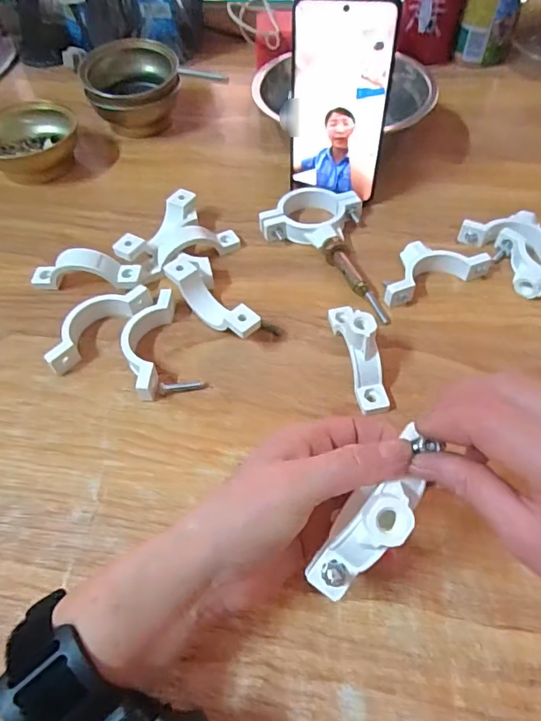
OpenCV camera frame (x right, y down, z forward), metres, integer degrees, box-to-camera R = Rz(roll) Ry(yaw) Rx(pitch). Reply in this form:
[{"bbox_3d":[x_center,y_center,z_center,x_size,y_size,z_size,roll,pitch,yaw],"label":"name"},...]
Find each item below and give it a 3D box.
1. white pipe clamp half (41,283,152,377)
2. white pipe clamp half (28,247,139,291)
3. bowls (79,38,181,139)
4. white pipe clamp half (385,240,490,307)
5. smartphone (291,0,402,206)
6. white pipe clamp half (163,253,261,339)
[{"bbox_3d":[-0.132,-0.031,0.376,0.035,0.018,0.089,34,62,23],"label":"white pipe clamp half"},{"bbox_3d":[-0.147,-0.069,0.399,0.086,0.032,0.022,3,54,4],"label":"white pipe clamp half"},{"bbox_3d":[-0.141,-0.279,0.527,0.095,0.067,0.078,-14,55,-8],"label":"bowls"},{"bbox_3d":[0.124,-0.074,0.399,0.090,0.020,0.045,-21,56,-13],"label":"white pipe clamp half"},{"bbox_3d":[0.054,-0.200,0.399,0.075,0.145,0.004,7,50,7],"label":"smartphone"},{"bbox_3d":[-0.045,-0.043,0.379,0.024,0.028,0.094,-35,60,-21],"label":"white pipe clamp half"}]

